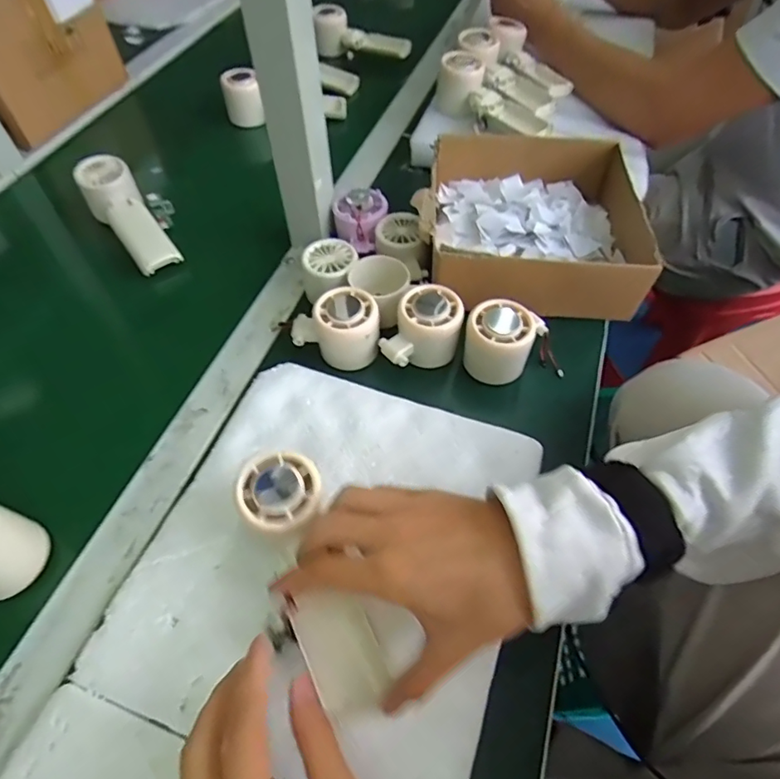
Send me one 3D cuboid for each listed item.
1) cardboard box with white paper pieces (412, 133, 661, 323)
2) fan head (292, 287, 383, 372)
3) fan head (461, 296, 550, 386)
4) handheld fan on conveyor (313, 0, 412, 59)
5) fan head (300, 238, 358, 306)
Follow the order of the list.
[{"bbox_3d":[0.135,-0.178,0.525,0.207,0.065,0.227,0,57,0],"label":"cardboard box with white paper pieces"},{"bbox_3d":[-0.048,-0.053,0.457,0.076,0.048,0.057,-8,57,-5],"label":"fan head"},{"bbox_3d":[0.099,-0.045,0.457,0.055,0.059,0.059,0,57,0],"label":"fan head"},{"bbox_3d":[-0.047,-0.552,0.809,0.163,0.059,0.069,18,58,12],"label":"handheld fan on conveyor"},{"bbox_3d":[-0.059,-0.116,0.512,0.057,0.044,0.052,0,57,0],"label":"fan head"}]

